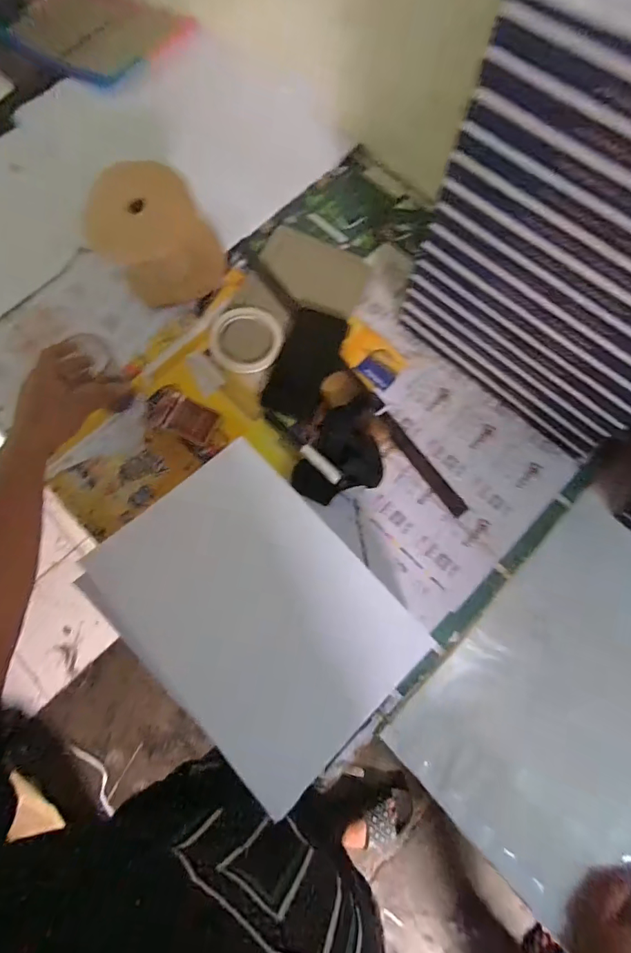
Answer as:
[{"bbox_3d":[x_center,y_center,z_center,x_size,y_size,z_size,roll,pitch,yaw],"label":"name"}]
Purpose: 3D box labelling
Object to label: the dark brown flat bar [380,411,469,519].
[{"bbox_3d":[0.136,-0.016,0.592,0.023,0.005,0.162,-35,77,-12],"label":"dark brown flat bar"}]

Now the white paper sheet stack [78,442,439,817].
[{"bbox_3d":[-0.058,0.136,0.464,0.221,0.041,0.299,-43,78,-11],"label":"white paper sheet stack"}]

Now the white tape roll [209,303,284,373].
[{"bbox_3d":[-0.097,-0.194,0.640,0.104,0.015,0.103,0,74,1],"label":"white tape roll"}]

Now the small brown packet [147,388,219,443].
[{"bbox_3d":[-0.178,-0.082,0.600,0.094,0.016,0.052,17,75,6],"label":"small brown packet"}]

